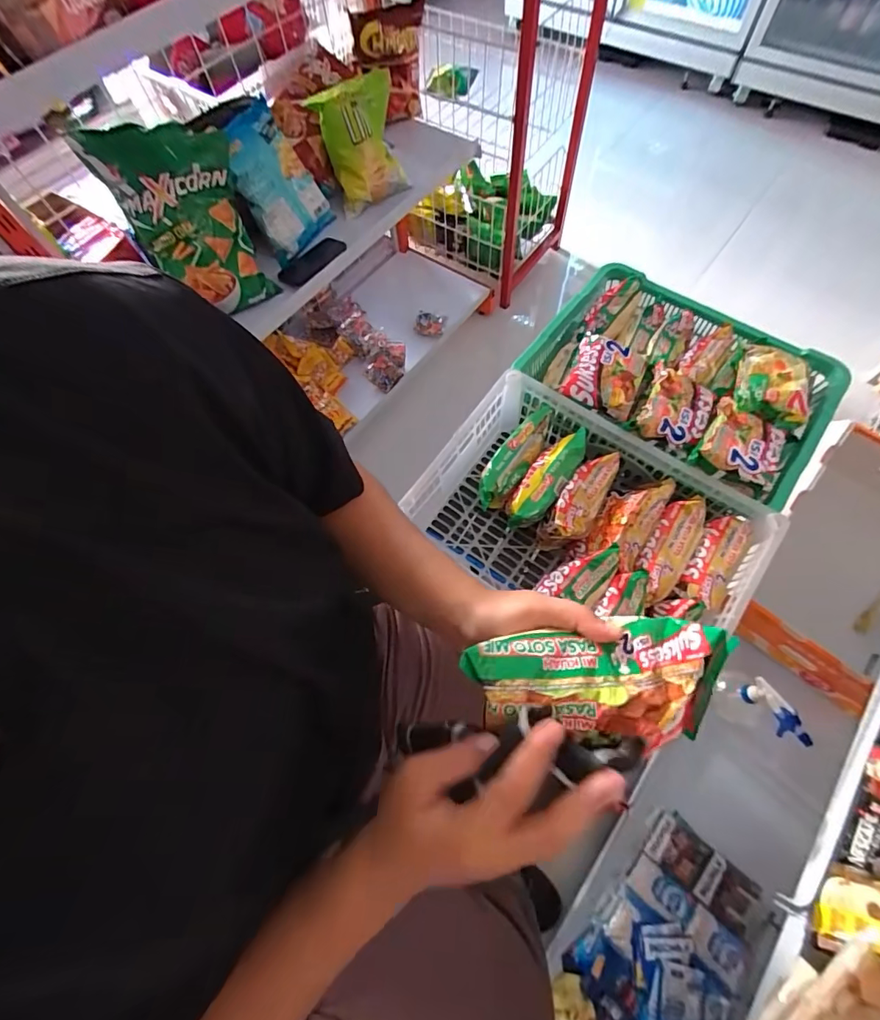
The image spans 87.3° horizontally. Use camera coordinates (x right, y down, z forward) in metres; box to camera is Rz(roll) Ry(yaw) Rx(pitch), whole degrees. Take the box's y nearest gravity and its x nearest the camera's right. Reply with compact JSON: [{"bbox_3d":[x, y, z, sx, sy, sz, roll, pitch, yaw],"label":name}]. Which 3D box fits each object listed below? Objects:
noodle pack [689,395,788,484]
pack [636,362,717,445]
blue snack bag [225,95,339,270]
[{"bbox_3d":[0.428,-0.096,0.653,0.102,0.028,0.125,32,71,16],"label":"noodle pack"},{"bbox_3d":[0.352,-0.154,0.679,0.094,0.027,0.130,23,69,12],"label":"pack"},{"bbox_3d":[-0.318,-0.632,0.895,0.149,0.221,0.044,-44,35,-14],"label":"blue snack bag"}]

